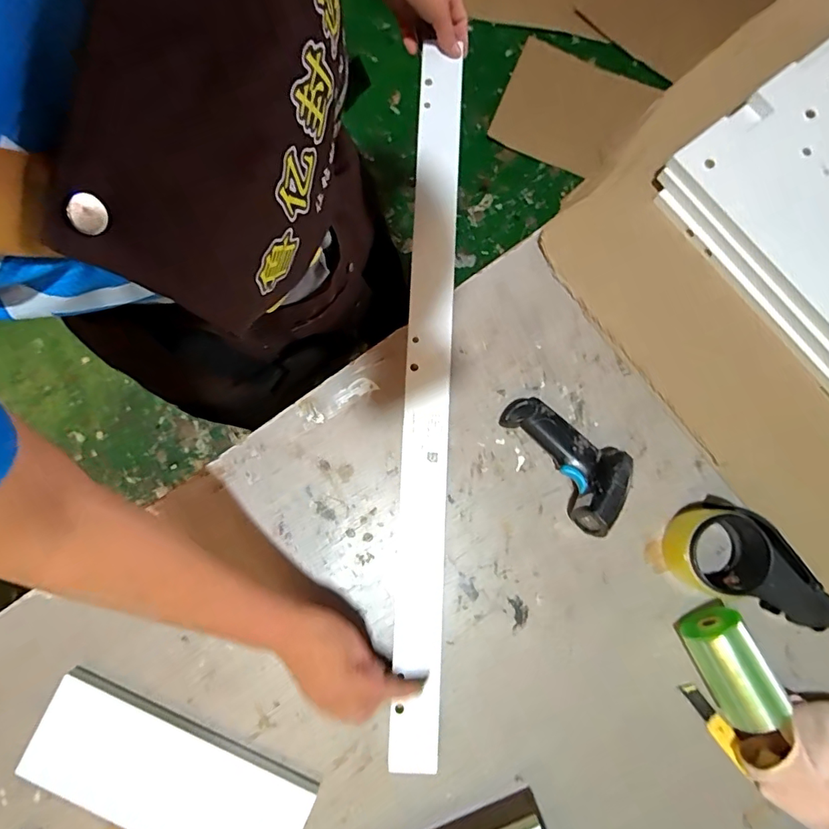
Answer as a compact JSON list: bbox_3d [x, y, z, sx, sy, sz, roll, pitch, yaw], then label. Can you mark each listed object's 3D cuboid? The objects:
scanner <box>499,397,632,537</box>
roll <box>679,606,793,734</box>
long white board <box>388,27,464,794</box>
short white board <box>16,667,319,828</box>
[{"bbox_3d":[0.171,0.039,0.513,0.083,0.062,0.163,-35,83,-6],"label":"scanner"},{"bbox_3d":[0.312,0.246,0.473,0.059,0.046,0.105,-24,82,-4],"label":"roll"},{"bbox_3d":[0.015,-0.036,0.524,0.046,0.022,0.761,2,83,0],"label":"long white board"},{"bbox_3d":[-0.248,0.369,0.486,0.277,0.024,0.106,24,82,3],"label":"short white board"}]

